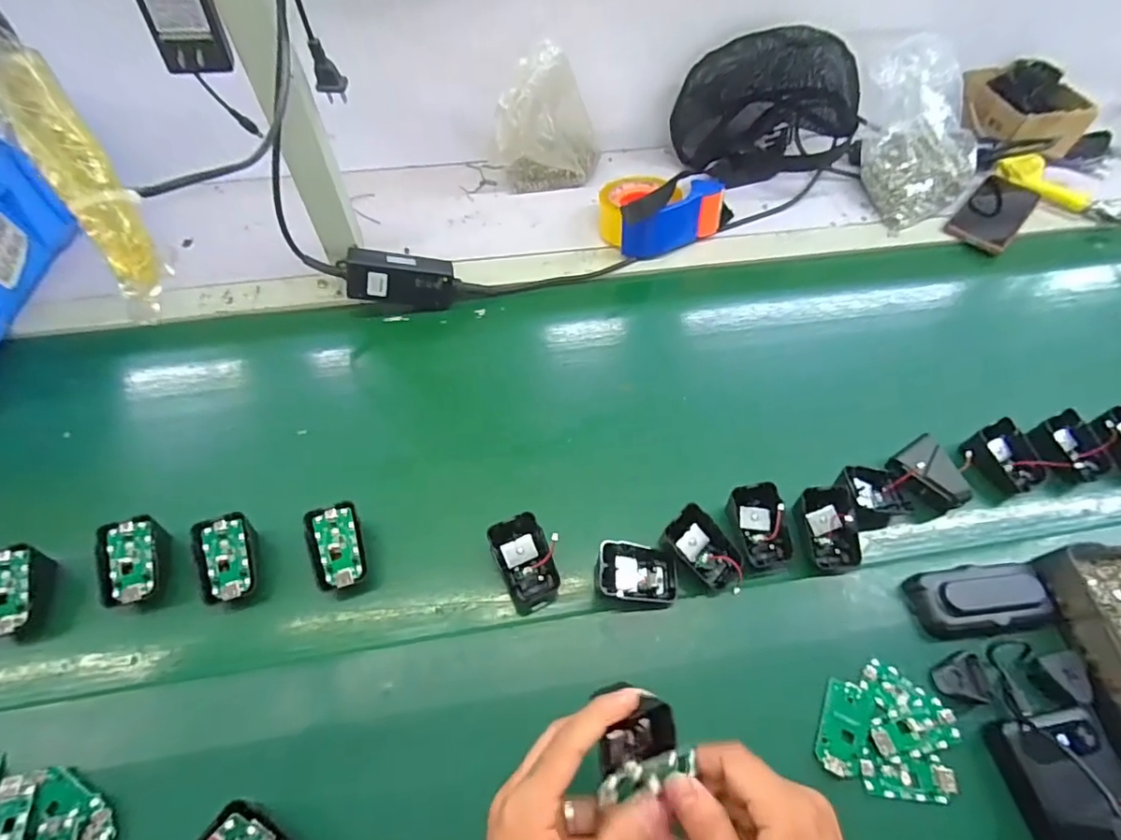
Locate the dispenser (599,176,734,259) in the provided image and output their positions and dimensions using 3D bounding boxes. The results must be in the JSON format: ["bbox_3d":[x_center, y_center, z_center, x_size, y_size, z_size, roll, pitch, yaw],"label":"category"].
[{"bbox_3d":[0.127,-0.279,0.681,0.169,0.069,0.105,-24,58,-18],"label":"dispenser"}]

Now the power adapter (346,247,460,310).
[{"bbox_3d":[-0.180,-0.160,0.600,0.119,0.050,0.029,4,51,-21],"label":"power adapter"}]

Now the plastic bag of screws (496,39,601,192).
[{"bbox_3d":[-0.015,-0.394,0.708,0.150,0.162,0.067,-6,54,-6],"label":"plastic bag of screws"}]

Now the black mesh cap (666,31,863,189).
[{"bbox_3d":[0.292,-0.430,0.732,0.201,0.169,0.165,-20,57,-15],"label":"black mesh cap"}]

